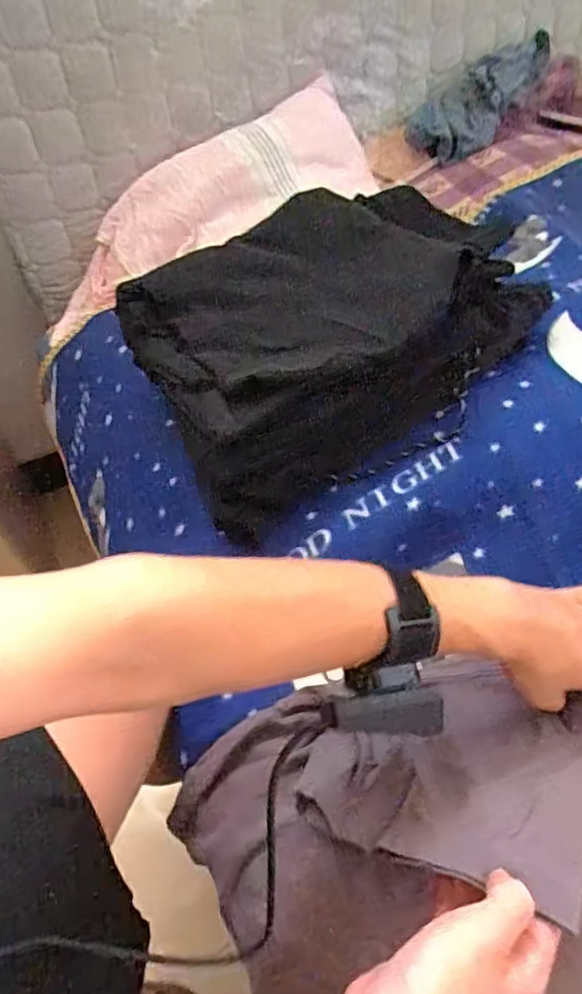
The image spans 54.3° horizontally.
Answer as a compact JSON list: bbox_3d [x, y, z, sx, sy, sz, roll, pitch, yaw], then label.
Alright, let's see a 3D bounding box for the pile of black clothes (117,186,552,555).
[{"bbox_3d":[0.033,-0.165,0.557,0.355,0.130,0.262,-32,54,-20],"label":"pile of black clothes"}]

